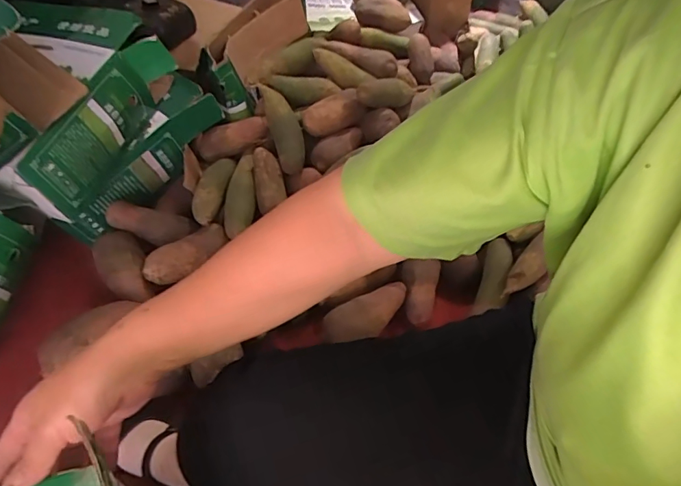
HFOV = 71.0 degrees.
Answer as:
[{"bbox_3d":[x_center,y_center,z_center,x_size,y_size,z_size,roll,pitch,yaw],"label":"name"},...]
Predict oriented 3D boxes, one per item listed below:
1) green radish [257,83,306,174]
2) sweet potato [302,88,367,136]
[{"bbox_3d":[-0.109,-0.232,0.933,0.061,0.047,0.186,-14,81,-17],"label":"green radish"},{"bbox_3d":[-0.013,-0.266,0.976,0.126,0.072,0.055,-24,55,-24],"label":"sweet potato"}]

